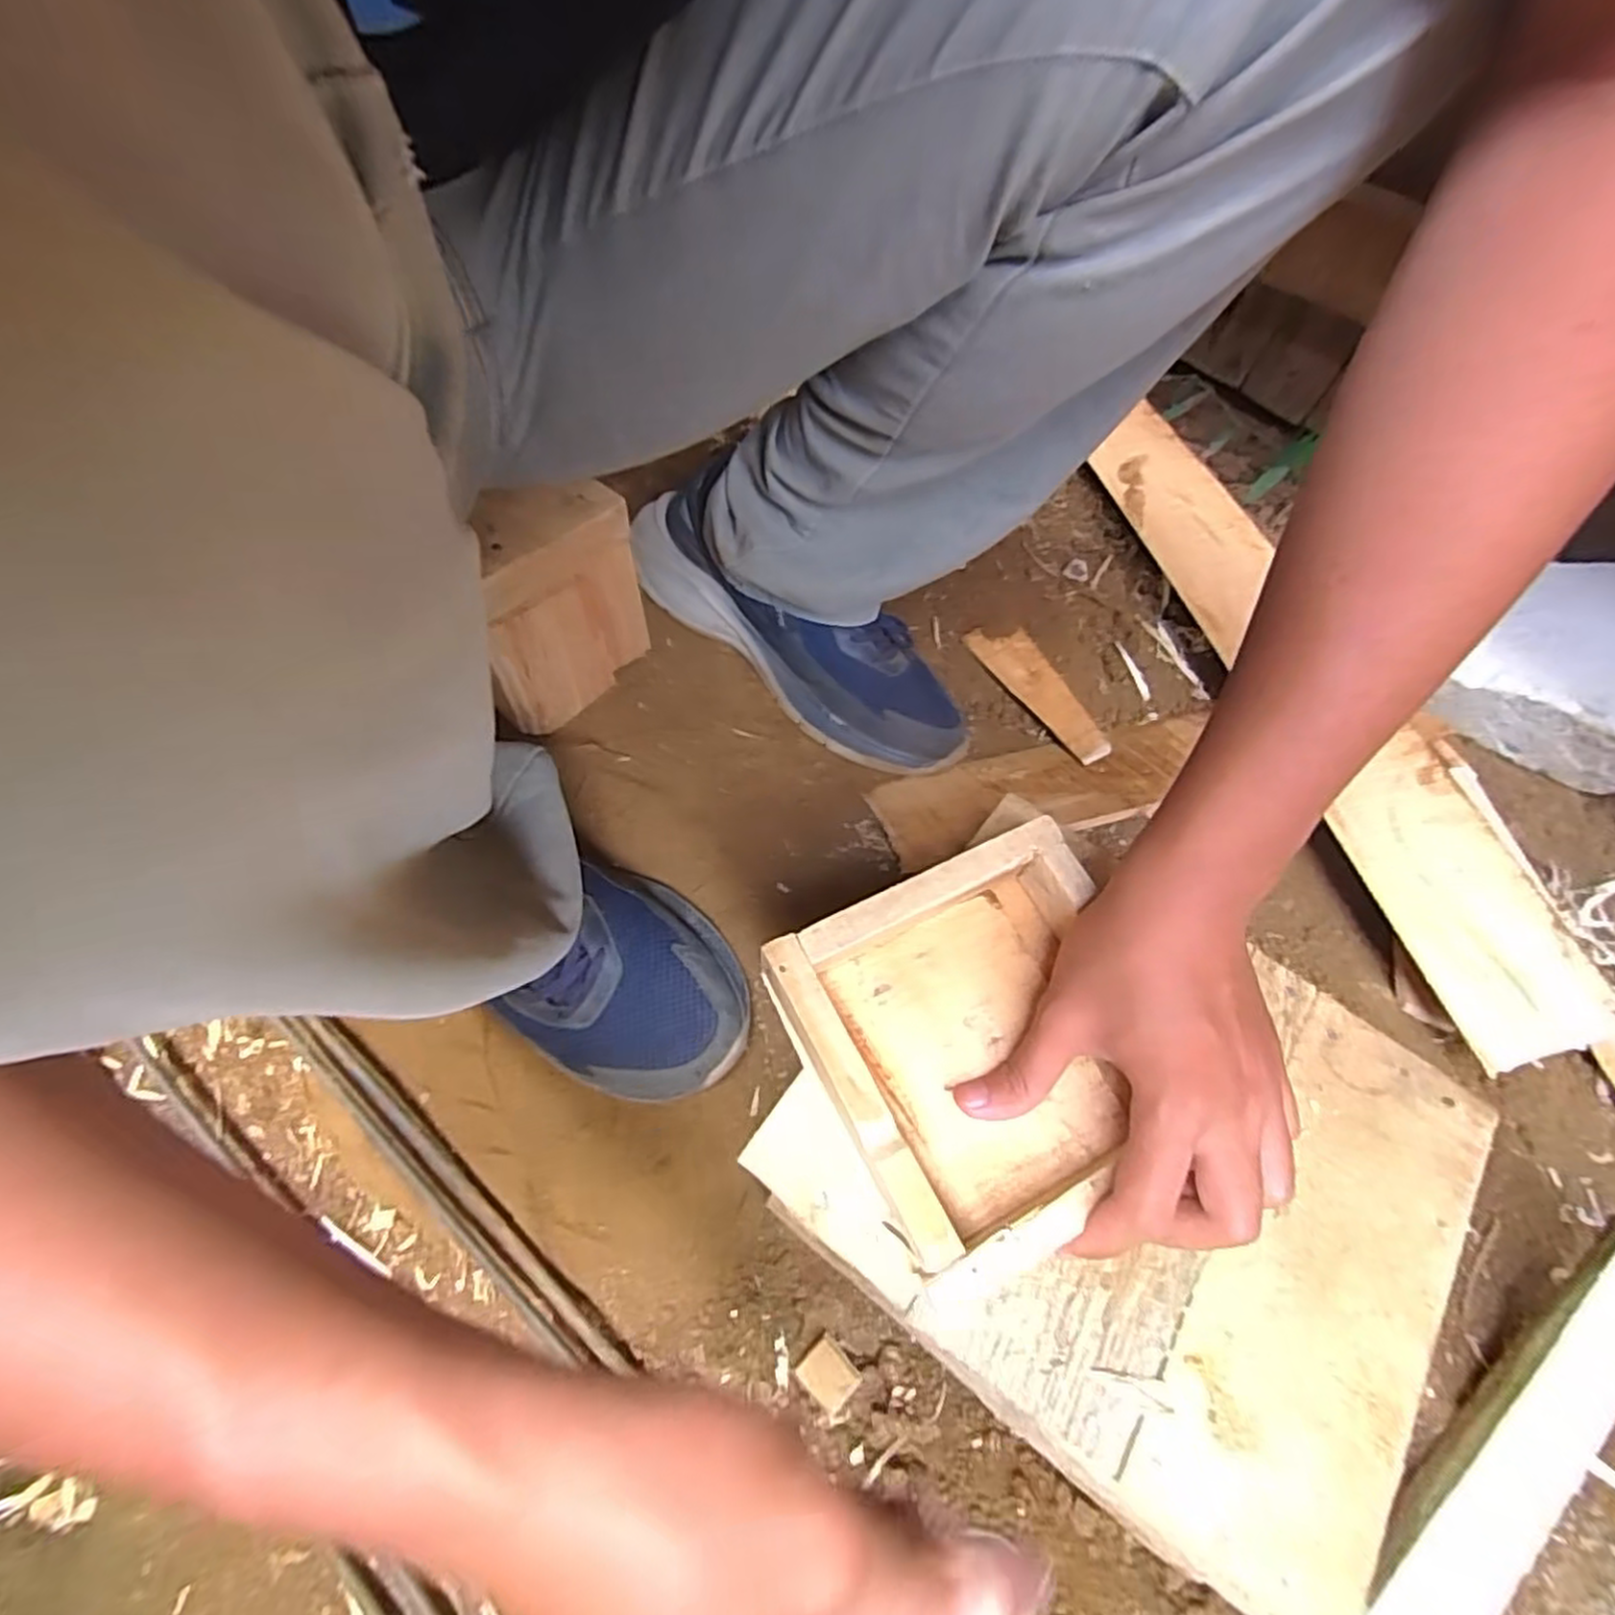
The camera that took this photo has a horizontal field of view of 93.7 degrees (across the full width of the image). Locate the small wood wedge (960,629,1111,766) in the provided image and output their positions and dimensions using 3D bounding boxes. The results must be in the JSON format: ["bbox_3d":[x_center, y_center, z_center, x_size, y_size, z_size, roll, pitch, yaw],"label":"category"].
[{"bbox_3d":[0.184,-0.097,0.600,0.038,0.006,0.155,-34,58,0],"label":"small wood wedge"}]

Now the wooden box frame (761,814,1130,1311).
[{"bbox_3d":[0.071,0.101,0.325,0.158,0.046,0.147,-24,70,-11],"label":"wooden box frame"}]

